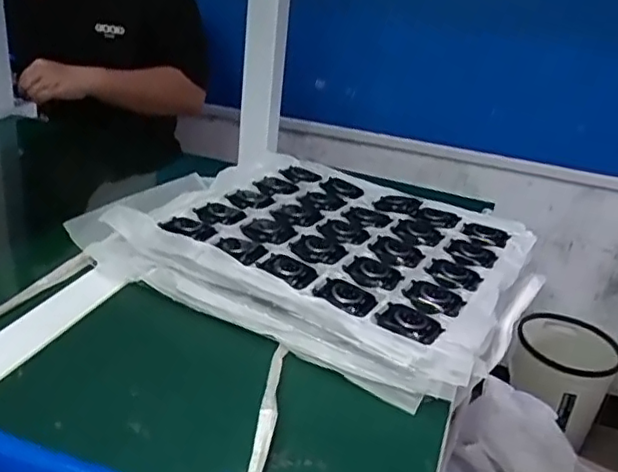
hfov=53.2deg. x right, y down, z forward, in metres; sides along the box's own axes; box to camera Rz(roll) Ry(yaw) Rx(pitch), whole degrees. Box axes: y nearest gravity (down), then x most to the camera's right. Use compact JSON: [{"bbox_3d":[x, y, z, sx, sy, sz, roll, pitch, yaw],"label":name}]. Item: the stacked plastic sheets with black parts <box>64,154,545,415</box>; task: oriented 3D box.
[{"bbox_3d":[0.004,0.010,0.566,0.364,0.056,0.247,20,29,25],"label":"stacked plastic sheets with black parts"}]

